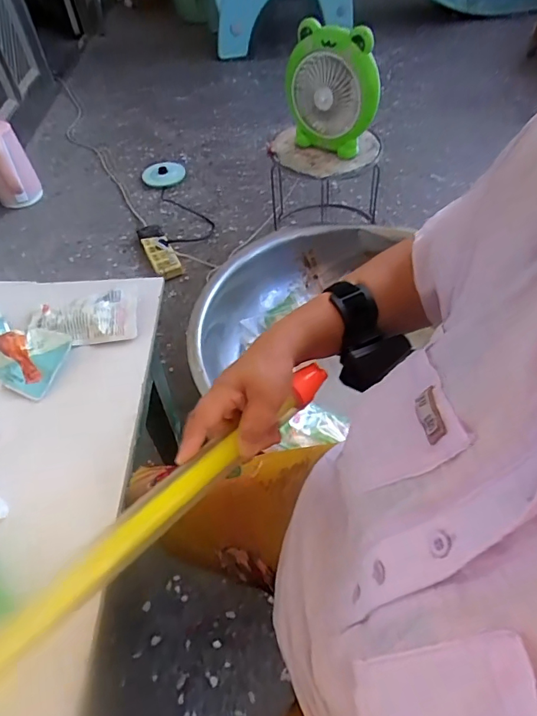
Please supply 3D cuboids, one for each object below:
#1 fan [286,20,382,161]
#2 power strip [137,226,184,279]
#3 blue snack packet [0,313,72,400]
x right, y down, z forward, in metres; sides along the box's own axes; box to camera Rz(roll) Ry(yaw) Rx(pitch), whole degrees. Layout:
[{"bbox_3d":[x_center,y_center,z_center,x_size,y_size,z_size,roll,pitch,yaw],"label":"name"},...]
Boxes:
[{"bbox_3d":[0.144,-0.622,1.089,0.204,0.254,0.074,26,58,23],"label":"fan"},{"bbox_3d":[-0.325,-0.325,1.375,0.077,0.042,0.259,-24,53,-14],"label":"power strip"},{"bbox_3d":[-0.311,-0.014,0.555,0.162,0.026,0.075,22,56,20],"label":"blue snack packet"}]

